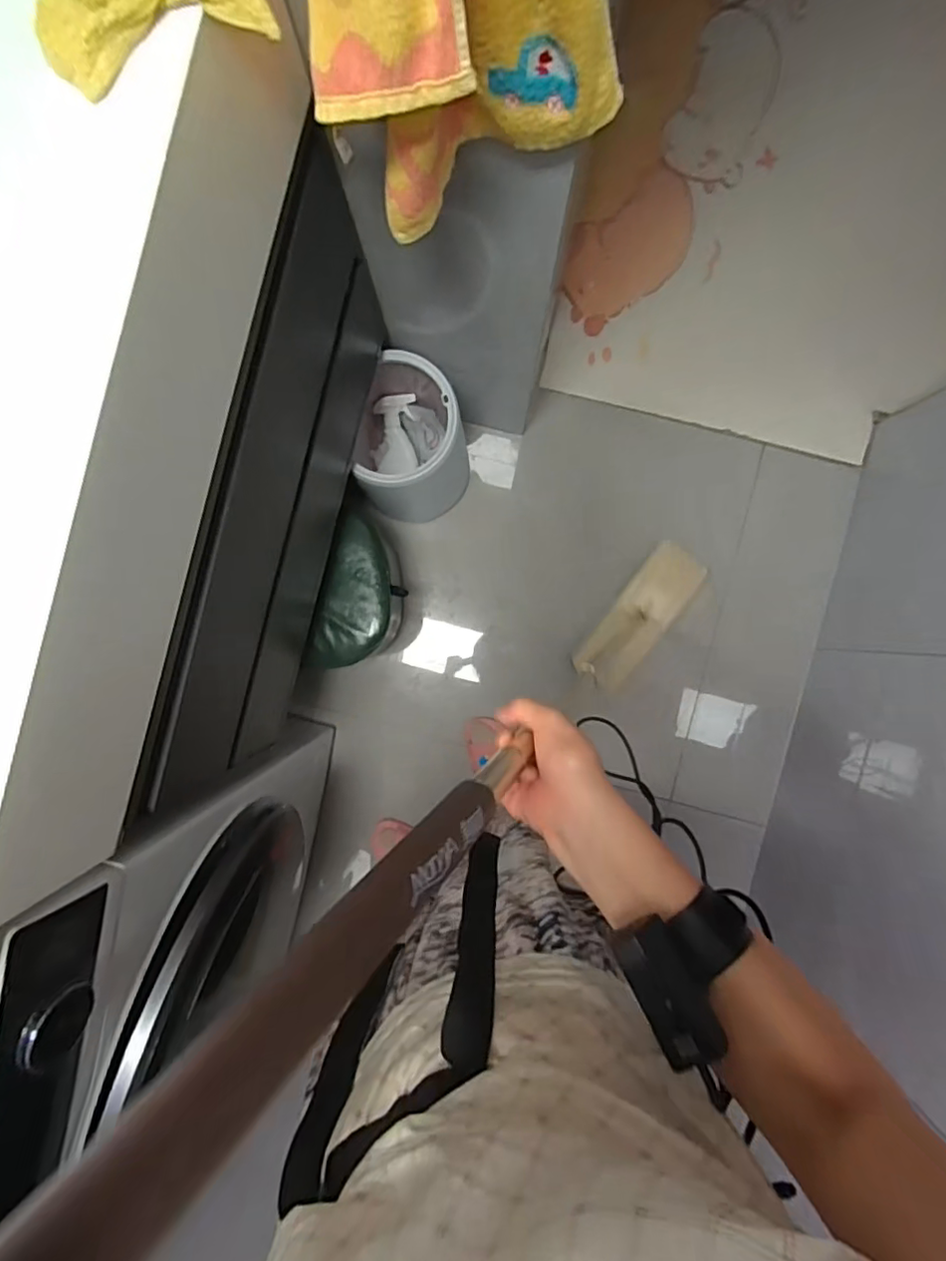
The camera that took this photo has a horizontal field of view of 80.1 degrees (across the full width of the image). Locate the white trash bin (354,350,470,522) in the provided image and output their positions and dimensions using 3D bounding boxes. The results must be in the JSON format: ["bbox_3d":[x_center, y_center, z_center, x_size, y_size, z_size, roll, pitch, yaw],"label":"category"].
[{"bbox_3d":[-0.133,-0.351,1.092,0.229,0.318,0.215,0,90,1],"label":"white trash bin"}]

